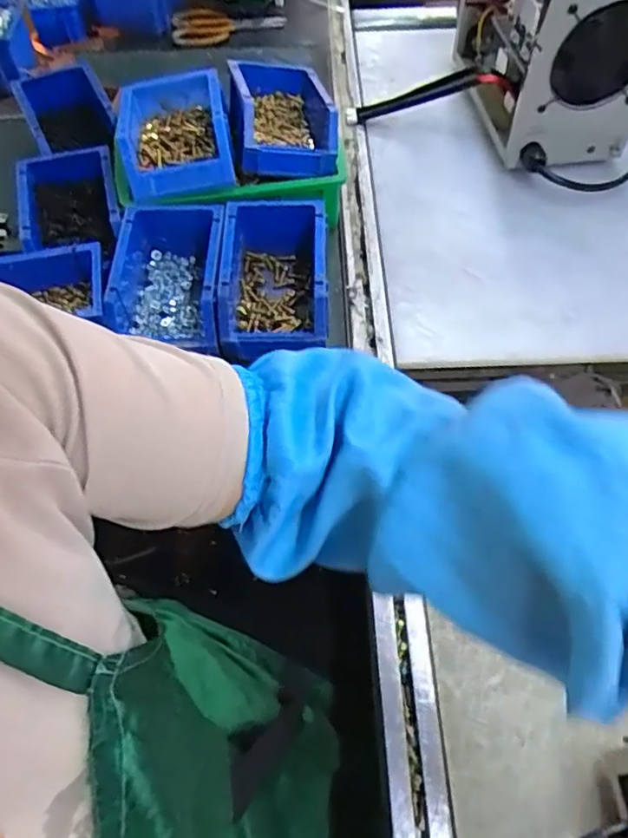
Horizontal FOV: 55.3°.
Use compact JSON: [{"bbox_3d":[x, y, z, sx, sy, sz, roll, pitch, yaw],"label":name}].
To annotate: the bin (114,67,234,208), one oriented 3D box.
[{"bbox_3d":[-0.149,-0.310,0.638,0.109,0.047,0.169,-9,57,-5],"label":"bin"}]

